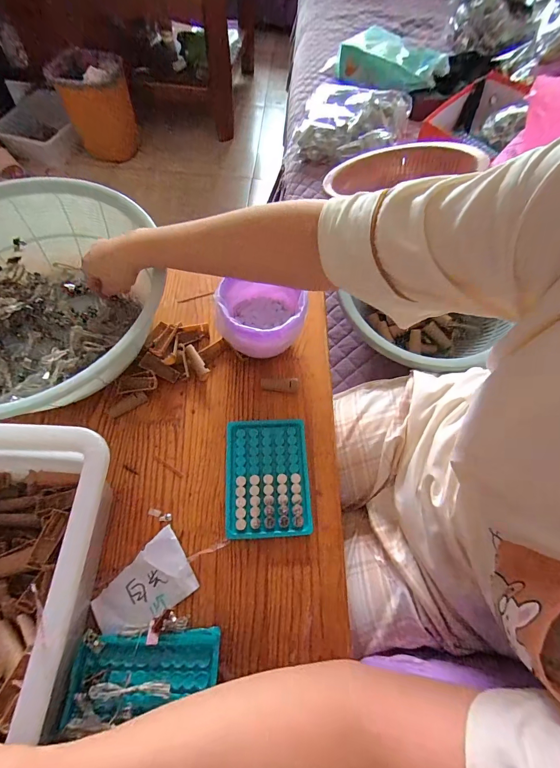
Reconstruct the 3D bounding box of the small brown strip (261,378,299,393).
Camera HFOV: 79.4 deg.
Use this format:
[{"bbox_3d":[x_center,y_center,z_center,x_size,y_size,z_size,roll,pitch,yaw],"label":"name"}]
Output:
[{"bbox_3d":[0.000,0.000,0.450,0.050,0.004,0.018,3,63,-1],"label":"small brown strip"}]

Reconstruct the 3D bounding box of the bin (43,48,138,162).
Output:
[{"bbox_3d":[-0.720,-1.100,1.355,0.267,0.264,0.266,-20,66,-12],"label":"bin"}]

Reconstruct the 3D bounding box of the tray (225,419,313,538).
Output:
[{"bbox_3d":[-0.014,0.107,0.397,0.095,0.009,0.130,-1,64,-3],"label":"tray"}]

